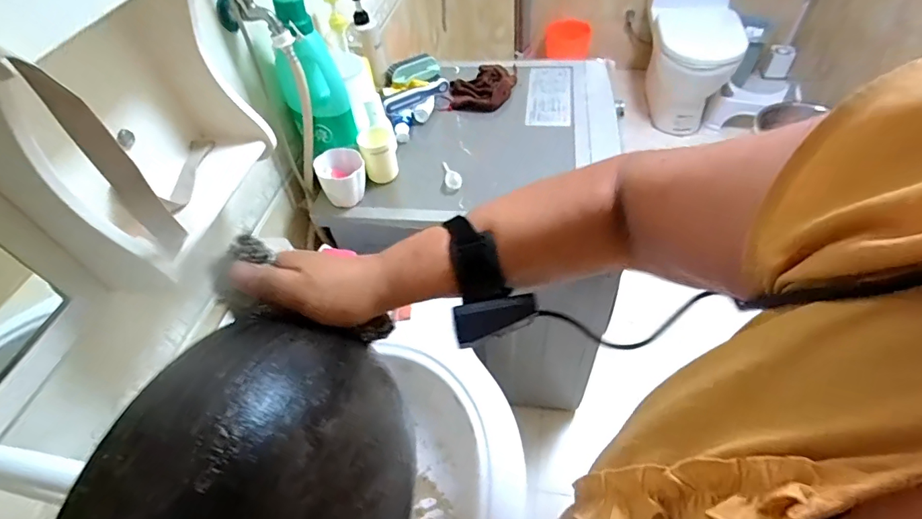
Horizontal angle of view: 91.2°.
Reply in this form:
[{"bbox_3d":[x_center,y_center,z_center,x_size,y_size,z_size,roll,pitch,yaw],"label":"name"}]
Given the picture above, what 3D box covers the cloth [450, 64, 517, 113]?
[{"bbox_3d":[0.049,-0.416,1.084,0.144,0.032,0.169,11,53,15],"label":"cloth"}]

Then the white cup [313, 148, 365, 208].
[{"bbox_3d":[-0.224,-0.152,0.863,0.085,0.088,0.075,-19,52,-9],"label":"white cup"}]

